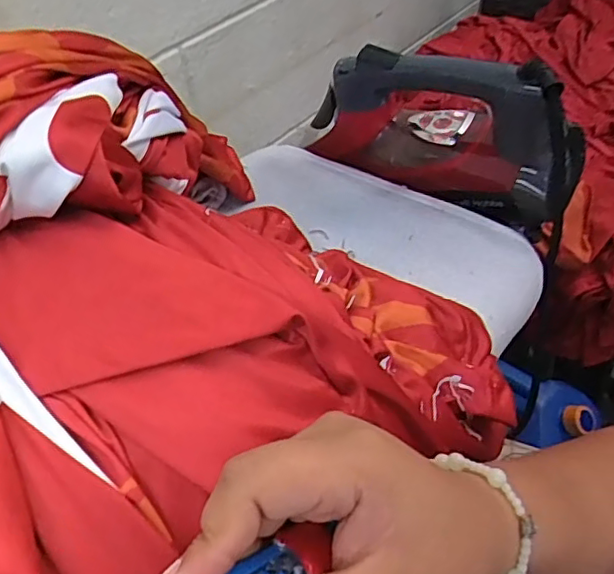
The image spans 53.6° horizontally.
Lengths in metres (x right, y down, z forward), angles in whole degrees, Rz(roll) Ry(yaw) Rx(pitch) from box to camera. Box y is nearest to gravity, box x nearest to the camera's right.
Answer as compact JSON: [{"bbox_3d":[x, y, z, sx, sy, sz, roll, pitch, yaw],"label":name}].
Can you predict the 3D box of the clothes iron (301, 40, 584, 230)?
[{"bbox_3d":[0.122,-0.163,0.571,0.266,0.116,0.101,25,53,29],"label":"clothes iron"}]

